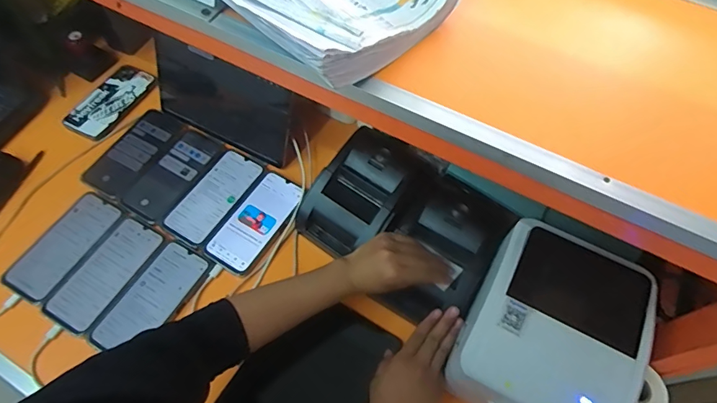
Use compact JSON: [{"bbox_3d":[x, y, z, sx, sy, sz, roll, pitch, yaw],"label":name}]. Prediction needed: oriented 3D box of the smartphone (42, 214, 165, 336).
[{"bbox_3d":[-0.360,0.101,0.636,0.080,0.010,0.169,27,65,11],"label":"smartphone"}]

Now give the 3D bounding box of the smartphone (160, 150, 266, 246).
[{"bbox_3d":[-0.225,-0.011,0.701,0.079,0.009,0.168,31,66,12],"label":"smartphone"}]

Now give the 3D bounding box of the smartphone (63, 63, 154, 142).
[{"bbox_3d":[-0.441,-0.181,0.797,0.089,0.009,0.161,26,65,10],"label":"smartphone"}]

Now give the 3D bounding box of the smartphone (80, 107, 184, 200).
[{"bbox_3d":[-0.374,-0.083,0.743,0.087,0.016,0.165,29,66,12],"label":"smartphone"}]

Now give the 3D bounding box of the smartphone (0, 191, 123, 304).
[{"bbox_3d":[-0.434,0.063,0.655,0.085,0.012,0.166,27,65,11],"label":"smartphone"}]

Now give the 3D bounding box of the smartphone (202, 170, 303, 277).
[{"bbox_3d":[-0.156,0.028,0.680,0.084,0.009,0.168,28,66,11],"label":"smartphone"}]

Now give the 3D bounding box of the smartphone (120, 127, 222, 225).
[{"bbox_3d":[-0.300,-0.046,0.720,0.081,0.010,0.166,30,66,12],"label":"smartphone"}]

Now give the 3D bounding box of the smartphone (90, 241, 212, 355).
[{"bbox_3d":[-0.283,0.135,0.616,0.082,0.008,0.166,29,66,11],"label":"smartphone"}]

